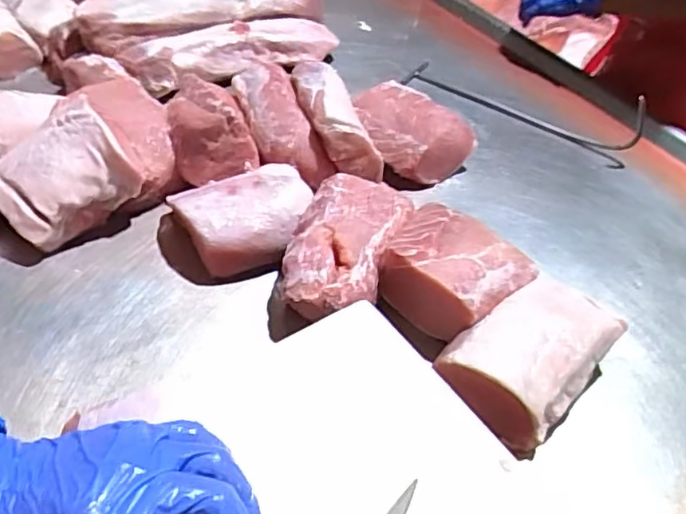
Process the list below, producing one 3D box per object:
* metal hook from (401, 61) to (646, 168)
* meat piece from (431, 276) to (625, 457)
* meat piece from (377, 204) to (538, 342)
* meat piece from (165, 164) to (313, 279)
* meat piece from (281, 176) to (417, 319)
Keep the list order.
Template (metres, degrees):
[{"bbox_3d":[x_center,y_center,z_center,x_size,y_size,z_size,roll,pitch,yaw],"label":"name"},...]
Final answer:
[{"bbox_3d":[0.285,-0.261,0.970,0.379,0.039,0.113,30,88,25],"label":"metal hook"},{"bbox_3d":[0.182,0.093,0.596,0.120,0.065,0.179,35,51,25],"label":"meat piece"},{"bbox_3d":[0.112,0.017,0.655,0.145,0.072,0.147,34,50,25],"label":"meat piece"},{"bbox_3d":[-0.115,-0.042,0.688,0.154,0.069,0.121,-6,46,-13],"label":"meat piece"},{"bbox_3d":[-0.003,-0.010,0.659,0.107,0.065,0.192,18,46,11],"label":"meat piece"}]

